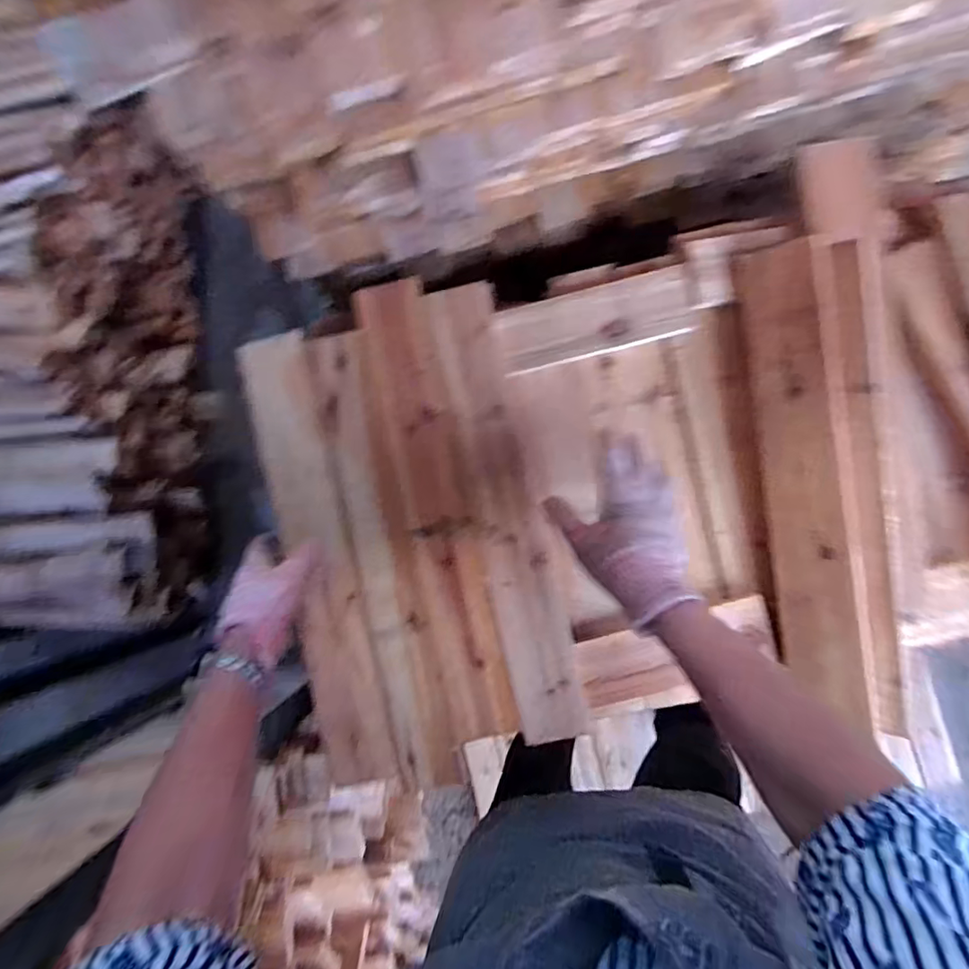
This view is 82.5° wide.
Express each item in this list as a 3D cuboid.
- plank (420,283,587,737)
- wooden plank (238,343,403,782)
[{"bbox_3d":[0.024,0.030,0.598,0.070,0.018,0.490,-12,87,4],"label":"plank"},{"bbox_3d":[-0.184,0.083,0.610,0.079,0.020,0.499,-13,88,4],"label":"wooden plank"}]

